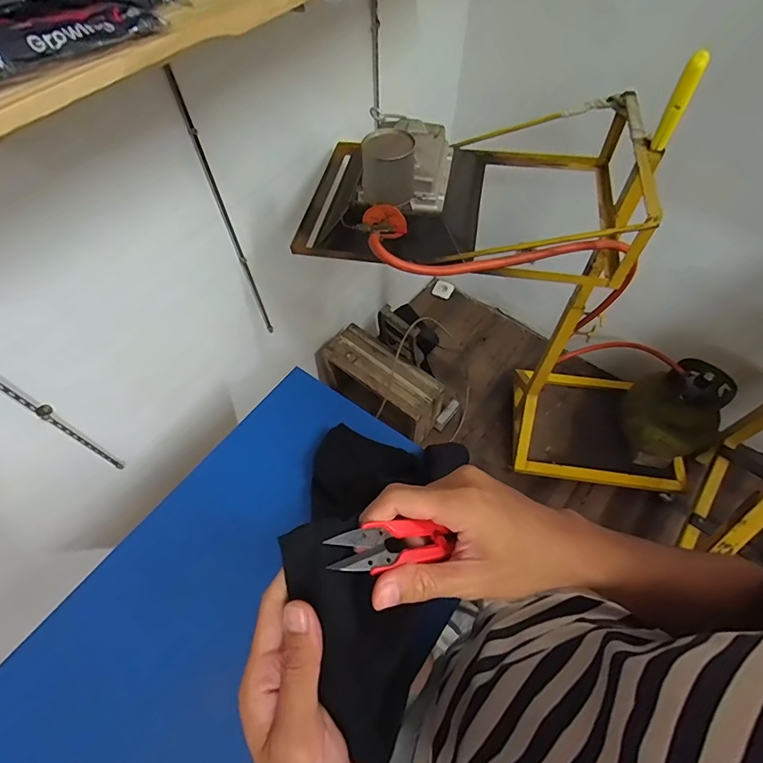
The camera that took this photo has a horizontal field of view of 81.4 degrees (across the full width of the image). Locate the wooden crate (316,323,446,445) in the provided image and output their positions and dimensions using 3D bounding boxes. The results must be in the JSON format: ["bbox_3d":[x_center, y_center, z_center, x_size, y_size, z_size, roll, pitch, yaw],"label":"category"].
[{"bbox_3d":[0.009,0.024,1.533,0.464,0.279,0.165,31,65,18],"label":"wooden crate"}]

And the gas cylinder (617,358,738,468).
[{"bbox_3d":[0.879,0.105,1.348,0.229,0.320,0.243,-1,59,1],"label":"gas cylinder"}]

